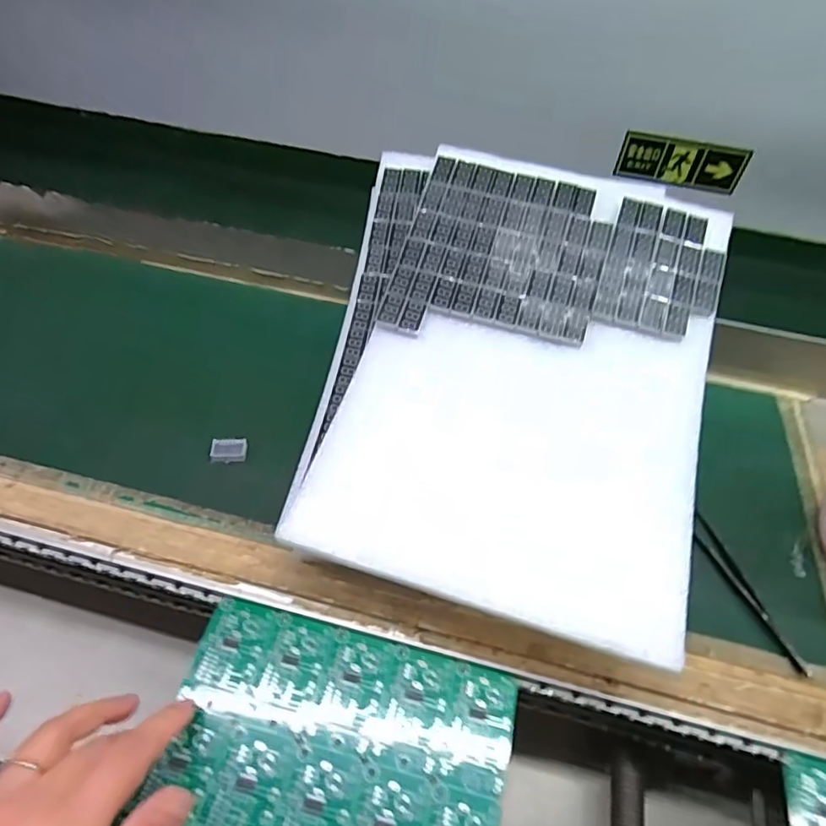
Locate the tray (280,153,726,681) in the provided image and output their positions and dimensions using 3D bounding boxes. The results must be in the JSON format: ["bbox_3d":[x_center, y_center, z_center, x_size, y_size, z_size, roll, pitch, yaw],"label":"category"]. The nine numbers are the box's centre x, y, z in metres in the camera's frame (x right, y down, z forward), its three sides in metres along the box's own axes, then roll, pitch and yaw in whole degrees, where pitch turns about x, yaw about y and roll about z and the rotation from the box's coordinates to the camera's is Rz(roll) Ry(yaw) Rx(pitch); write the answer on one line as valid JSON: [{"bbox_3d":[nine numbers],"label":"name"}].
[{"bbox_3d":[0.078,-0.032,0.369,0.214,0.026,0.308,17,67,6],"label":"tray"}]

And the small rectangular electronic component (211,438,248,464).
[{"bbox_3d":[-0.129,0.026,0.405,0.023,0.009,0.016,1,50,-3],"label":"small rectangular electronic component"}]

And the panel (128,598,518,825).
[{"bbox_3d":[-0.042,0.180,0.306,0.179,0.004,0.123,13,50,7],"label":"panel"}]

